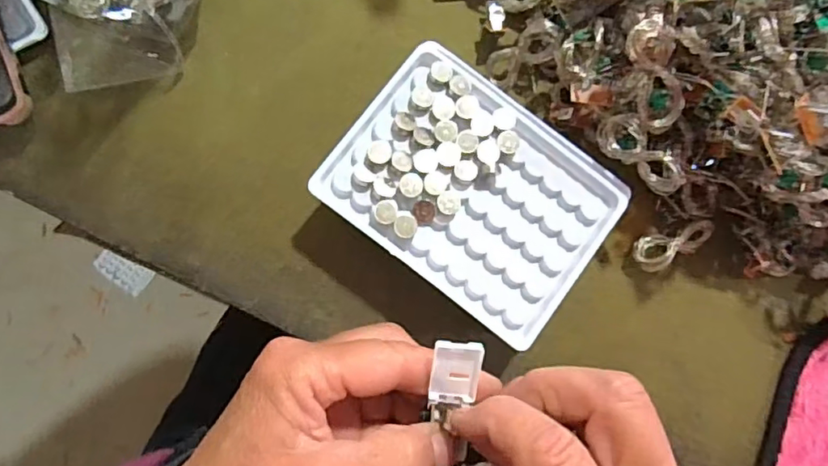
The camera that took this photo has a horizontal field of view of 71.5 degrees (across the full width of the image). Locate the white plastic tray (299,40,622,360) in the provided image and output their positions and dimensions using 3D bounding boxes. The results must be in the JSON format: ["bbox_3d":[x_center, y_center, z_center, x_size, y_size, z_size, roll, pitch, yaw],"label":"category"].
[{"bbox_3d":[0.029,-0.019,0.294,0.134,0.037,0.099,37,84,-1],"label":"white plastic tray"}]

